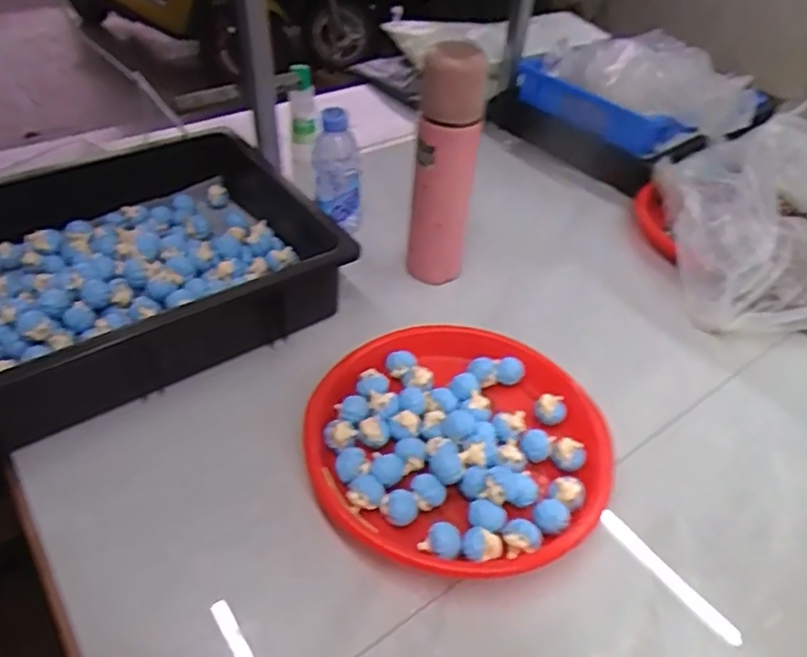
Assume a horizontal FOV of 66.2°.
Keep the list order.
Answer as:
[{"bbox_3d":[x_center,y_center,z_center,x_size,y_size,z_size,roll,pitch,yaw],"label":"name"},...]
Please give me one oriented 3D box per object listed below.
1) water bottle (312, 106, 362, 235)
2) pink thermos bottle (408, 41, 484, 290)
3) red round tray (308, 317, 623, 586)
[{"bbox_3d":[-0.078,-0.178,0.731,0.055,0.164,0.046,-4,44,-7],"label":"water bottle"},{"bbox_3d":[0.045,-0.161,0.658,0.068,0.257,0.060,10,44,7],"label":"pink thermos bottle"},{"bbox_3d":[0.048,0.098,0.542,0.245,0.044,0.243,14,44,11],"label":"red round tray"}]

